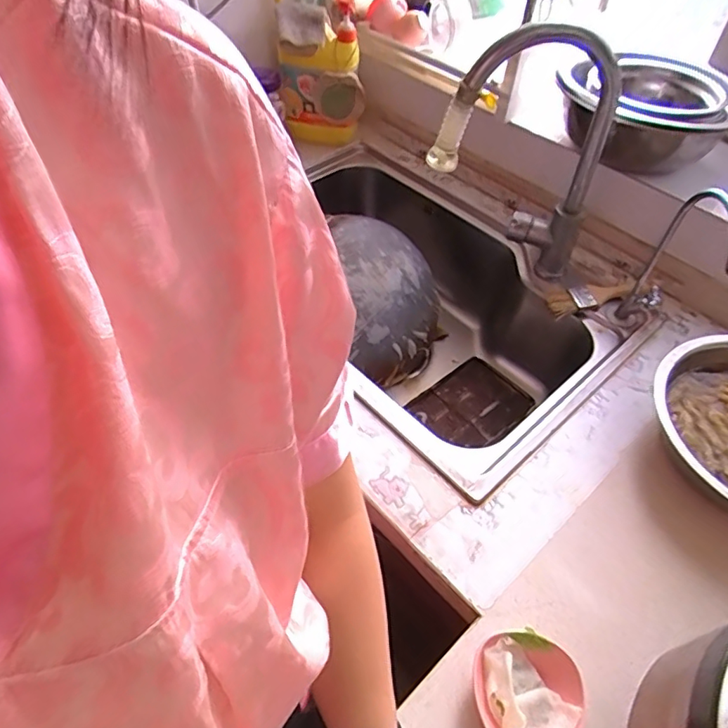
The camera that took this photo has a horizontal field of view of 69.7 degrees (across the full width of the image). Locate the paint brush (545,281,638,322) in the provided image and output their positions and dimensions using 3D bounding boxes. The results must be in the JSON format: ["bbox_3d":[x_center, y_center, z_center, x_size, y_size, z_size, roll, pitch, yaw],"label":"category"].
[{"bbox_3d":[0.341,-0.109,0.773,0.161,0.018,0.042,-20,53,-17],"label":"paint brush"}]

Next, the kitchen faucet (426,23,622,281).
[{"bbox_3d":[0.207,-0.252,0.695,0.238,0.319,0.064,-7,50,-7],"label":"kitchen faucet"}]

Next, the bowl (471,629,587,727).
[{"bbox_3d":[0.141,0.285,0.452,0.089,0.043,0.089,1,50,-1],"label":"bowl"}]

